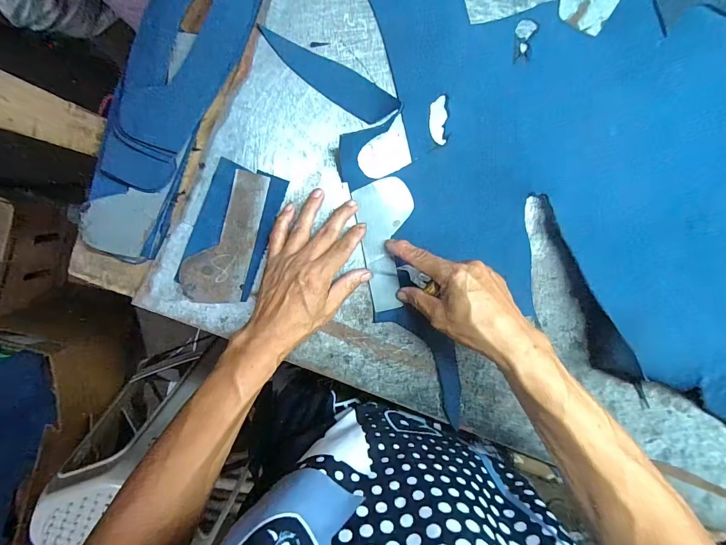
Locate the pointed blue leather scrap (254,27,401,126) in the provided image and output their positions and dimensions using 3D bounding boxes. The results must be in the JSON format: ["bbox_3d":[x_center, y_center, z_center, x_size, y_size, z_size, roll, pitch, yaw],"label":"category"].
[{"bbox_3d":[-0.034,-0.200,0.371,0.146,0.004,0.037,29,93,-11],"label":"pointed blue leather scrap"}]

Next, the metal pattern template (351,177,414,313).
[{"bbox_3d":[0.023,-0.029,0.394,0.059,0.004,0.141,-1,97,-5],"label":"metal pattern template"}]

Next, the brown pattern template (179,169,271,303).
[{"bbox_3d":[-0.143,-0.036,0.372,0.062,0.005,0.139,15,94,-8],"label":"brown pattern template"}]

